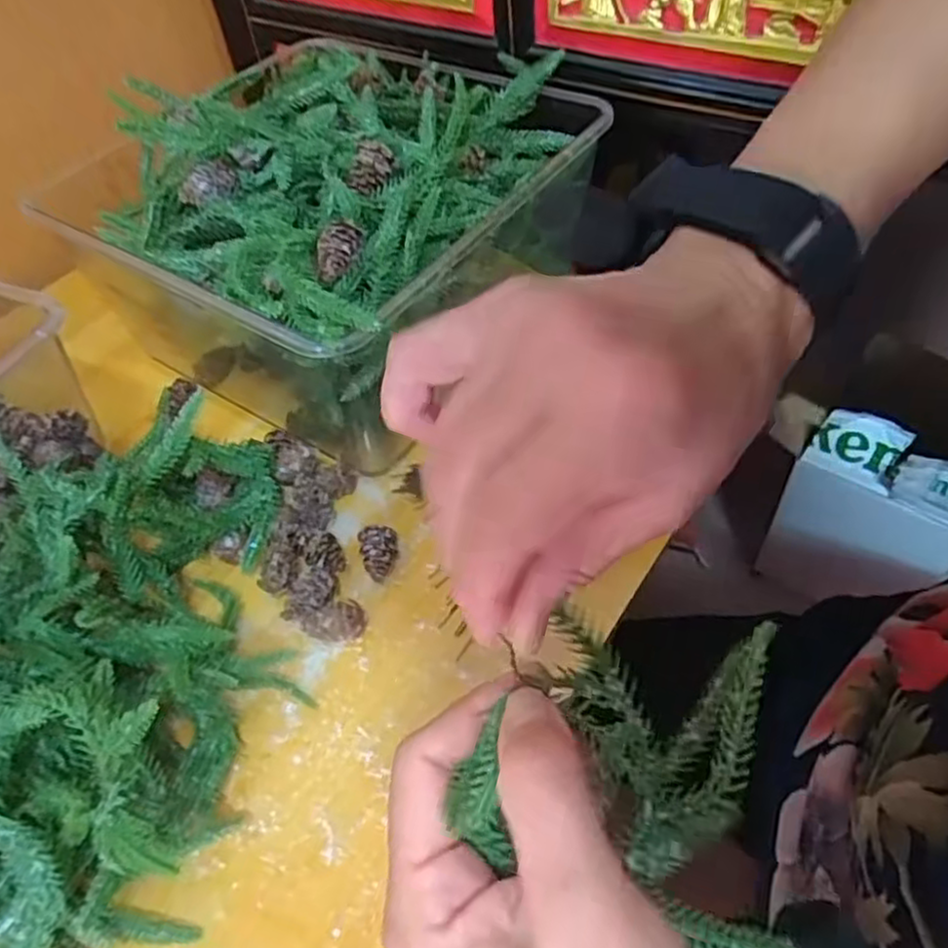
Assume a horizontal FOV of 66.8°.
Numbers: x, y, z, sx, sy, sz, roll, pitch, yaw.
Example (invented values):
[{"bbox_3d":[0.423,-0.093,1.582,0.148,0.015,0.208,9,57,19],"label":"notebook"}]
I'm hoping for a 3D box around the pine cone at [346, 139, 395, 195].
[{"bbox_3d":[-0.060,-0.182,0.422,0.020,0.019,0.030,31,60,26],"label":"pine cone"}]

